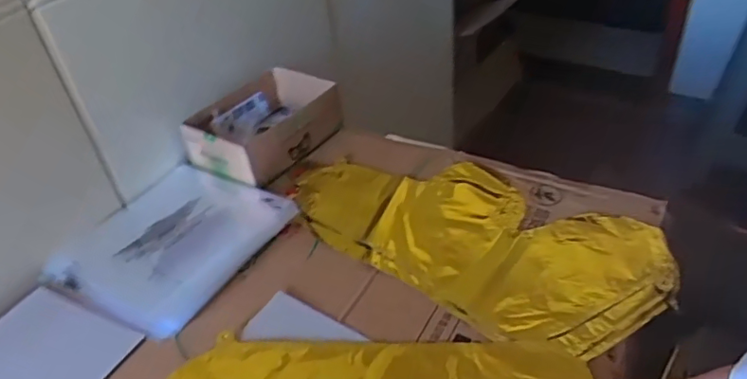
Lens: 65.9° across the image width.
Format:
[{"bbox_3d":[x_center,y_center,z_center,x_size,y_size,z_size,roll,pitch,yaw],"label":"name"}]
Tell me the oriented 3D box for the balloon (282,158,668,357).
[{"bbox_3d":[0.105,0.049,0.658,0.418,0.027,0.214,21,46,29],"label":"balloon"}]

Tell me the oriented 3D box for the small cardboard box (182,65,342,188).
[{"bbox_3d":[-0.149,-0.084,0.805,0.137,0.082,0.190,22,47,30],"label":"small cardboard box"}]

